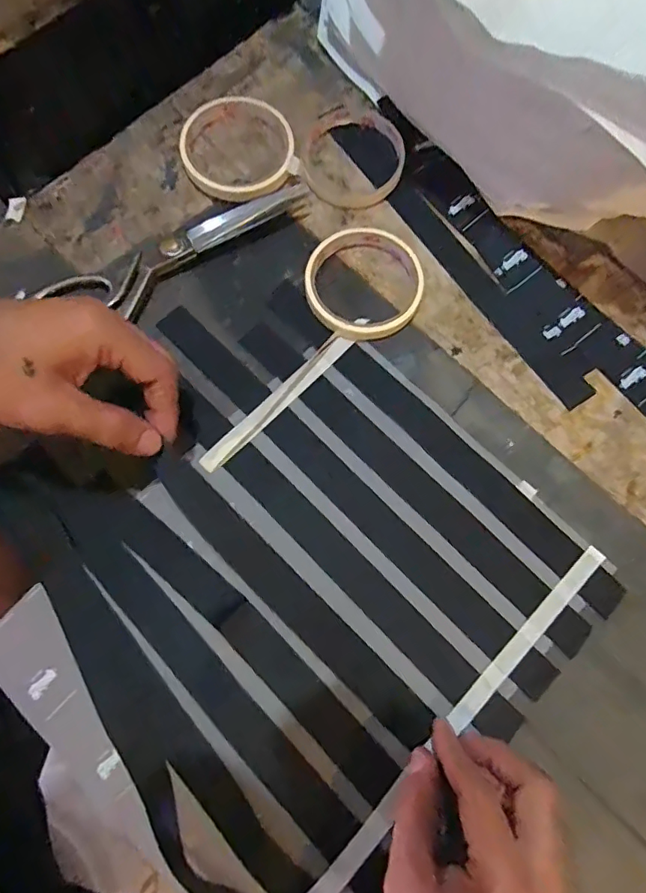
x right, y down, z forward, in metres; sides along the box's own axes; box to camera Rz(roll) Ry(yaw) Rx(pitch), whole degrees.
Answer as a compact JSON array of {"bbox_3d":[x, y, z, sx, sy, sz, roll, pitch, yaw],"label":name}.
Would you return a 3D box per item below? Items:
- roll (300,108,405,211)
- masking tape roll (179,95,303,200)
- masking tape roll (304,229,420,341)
[{"bbox_3d":[0.023,-0.239,0.420,0.082,0.014,0.091,-5,74,-2],"label":"roll"},{"bbox_3d":[-0.068,-0.239,0.412,0.089,0.010,0.097,0,74,-1],"label":"masking tape roll"},{"bbox_3d":[0.030,-0.125,0.390,0.087,0.014,0.090,0,74,-1],"label":"masking tape roll"}]

